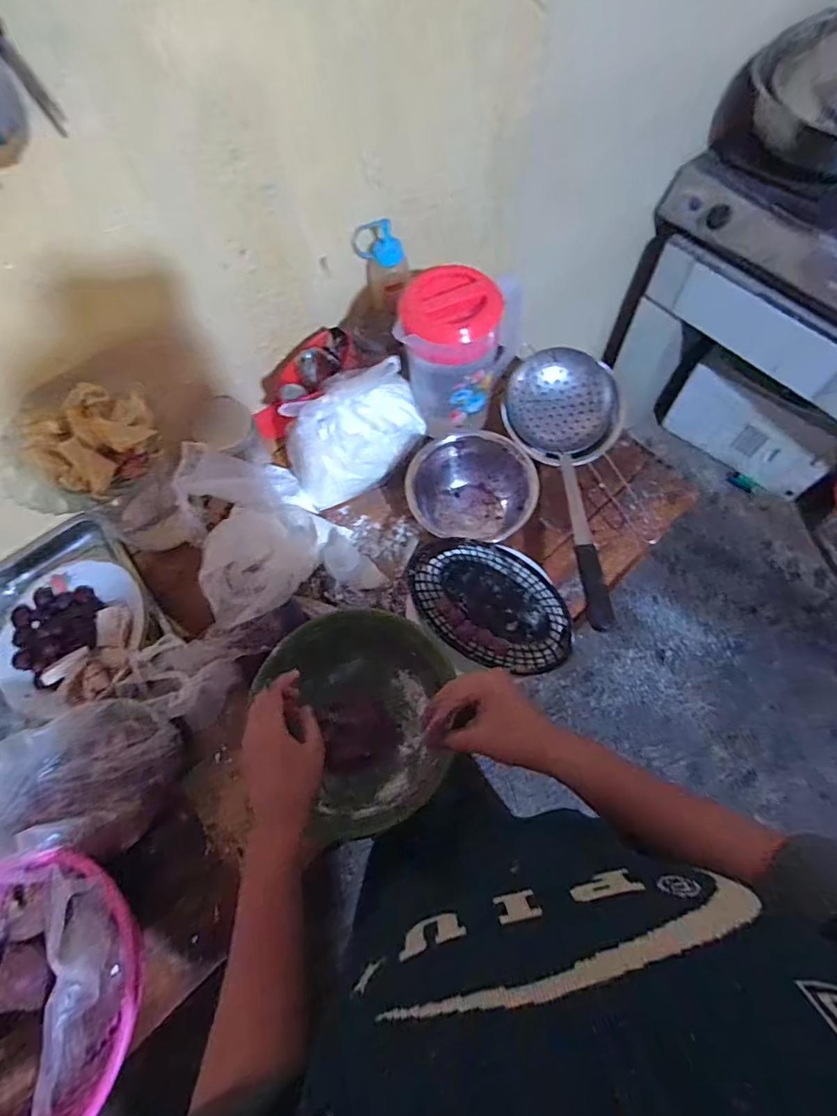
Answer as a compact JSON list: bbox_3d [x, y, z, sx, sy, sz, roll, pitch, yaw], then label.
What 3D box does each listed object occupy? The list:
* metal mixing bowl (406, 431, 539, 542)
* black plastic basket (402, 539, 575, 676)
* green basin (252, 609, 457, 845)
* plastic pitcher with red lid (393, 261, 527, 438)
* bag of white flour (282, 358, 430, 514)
[{"bbox_3d":[0.079,-0.099,0.730,0.172,0.121,0.142,1,92,11],"label":"metal mixing bowl"},{"bbox_3d":[0.085,0.054,0.641,0.225,0.050,0.137,35,90,18],"label":"black plastic basket"},{"bbox_3d":[-0.058,0.173,0.607,0.211,0.092,0.244,-28,67,-10],"label":"green basin"},{"bbox_3d":[0.059,-0.295,0.715,0.145,0.199,0.141,-1,66,3],"label":"plastic pitcher with red lid"},{"bbox_3d":[-0.092,-0.186,0.723,0.196,0.157,0.116,-22,67,-7],"label":"bag of white flour"}]

